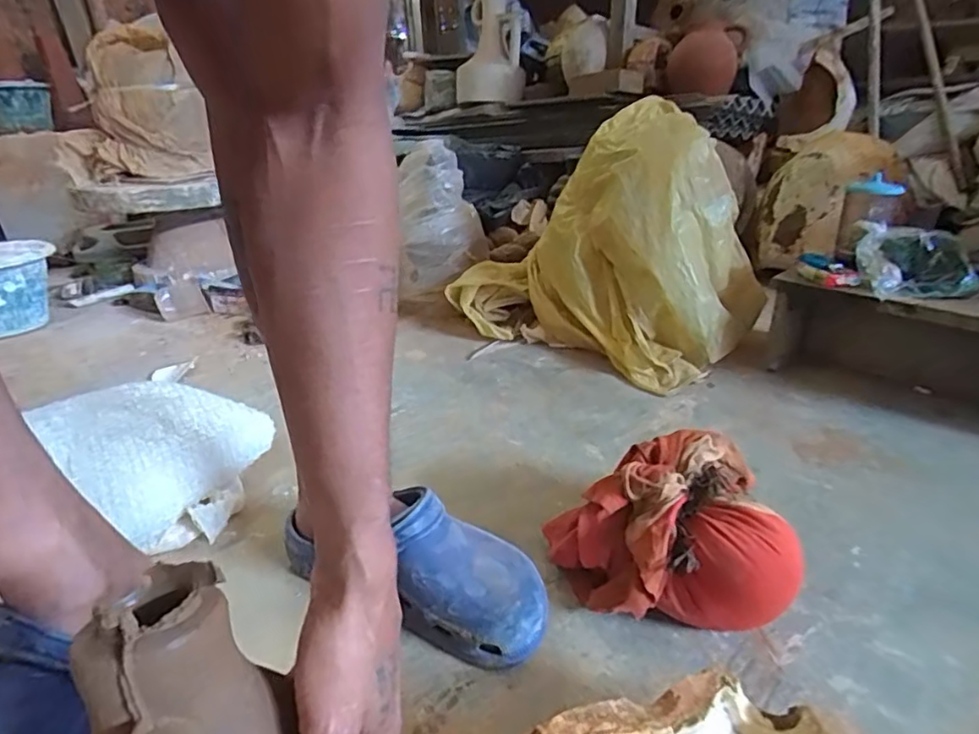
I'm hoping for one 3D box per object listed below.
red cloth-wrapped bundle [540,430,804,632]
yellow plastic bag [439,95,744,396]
[{"bbox_3d":[0.156,0.155,0.534,0.192,0.131,0.150,-1,24,0],"label":"red cloth-wrapped bundle"},{"bbox_3d":[0.208,-0.237,1.105,0.500,0.386,0.313,17,30,36],"label":"yellow plastic bag"}]

